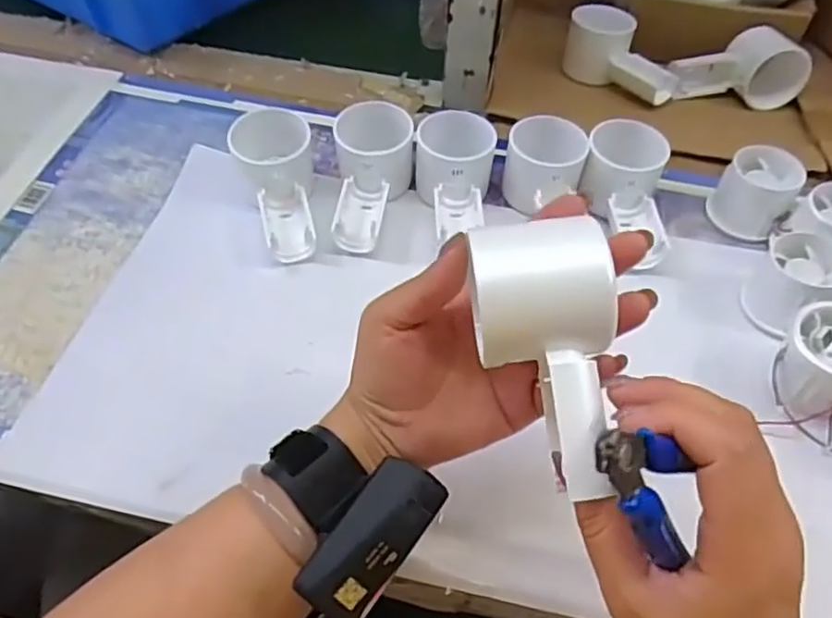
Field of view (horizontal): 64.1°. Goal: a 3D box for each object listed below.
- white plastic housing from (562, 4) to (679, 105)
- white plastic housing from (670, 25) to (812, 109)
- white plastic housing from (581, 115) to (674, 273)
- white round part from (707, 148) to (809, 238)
[{"bbox_3d":[0.194,-0.237,0.627,0.045,0.054,0.116,-37,63,-27],"label":"white plastic housing"},{"bbox_3d":[0.296,-0.225,0.617,0.120,0.050,0.057,3,53,-1],"label":"white plastic housing"},{"bbox_3d":[0.158,-0.087,0.506,0.060,0.056,0.108,7,53,2],"label":"white plastic housing"},{"bbox_3d":[0.261,-0.089,0.513,0.052,0.048,0.054,1,53,-2],"label":"white round part"}]

